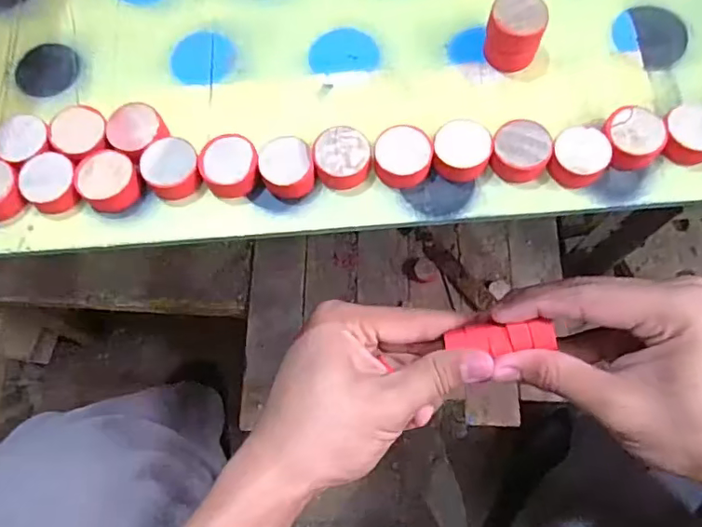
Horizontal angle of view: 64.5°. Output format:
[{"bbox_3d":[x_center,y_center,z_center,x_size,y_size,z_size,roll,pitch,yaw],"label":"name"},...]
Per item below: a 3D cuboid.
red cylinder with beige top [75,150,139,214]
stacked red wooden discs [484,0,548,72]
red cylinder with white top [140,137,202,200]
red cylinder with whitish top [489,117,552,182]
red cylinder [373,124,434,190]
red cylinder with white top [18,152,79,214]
[{"bbox_3d":[-0.094,-0.032,0.217,0.021,0.011,0.024,-39,76,-13],"label":"red cylinder with beige top"},{"bbox_3d":[0.066,-0.094,0.226,0.022,0.020,0.023,0,71,-1],"label":"stacked red wooden discs"},{"bbox_3d":[-0.070,-0.037,0.217,0.021,0.012,0.022,-14,72,-6],"label":"red cylinder with white top"},{"bbox_3d":[0.065,-0.043,0.213,0.021,0.008,0.023,0,71,-1],"label":"red cylinder with whitish top"},{"bbox_3d":[0.020,-0.040,0.214,0.022,0.008,0.026,-3,71,-2],"label":"red cylinder"},{"bbox_3d":[-0.116,-0.031,0.217,0.020,0.009,0.024,-39,76,-13],"label":"red cylinder with white top"}]

